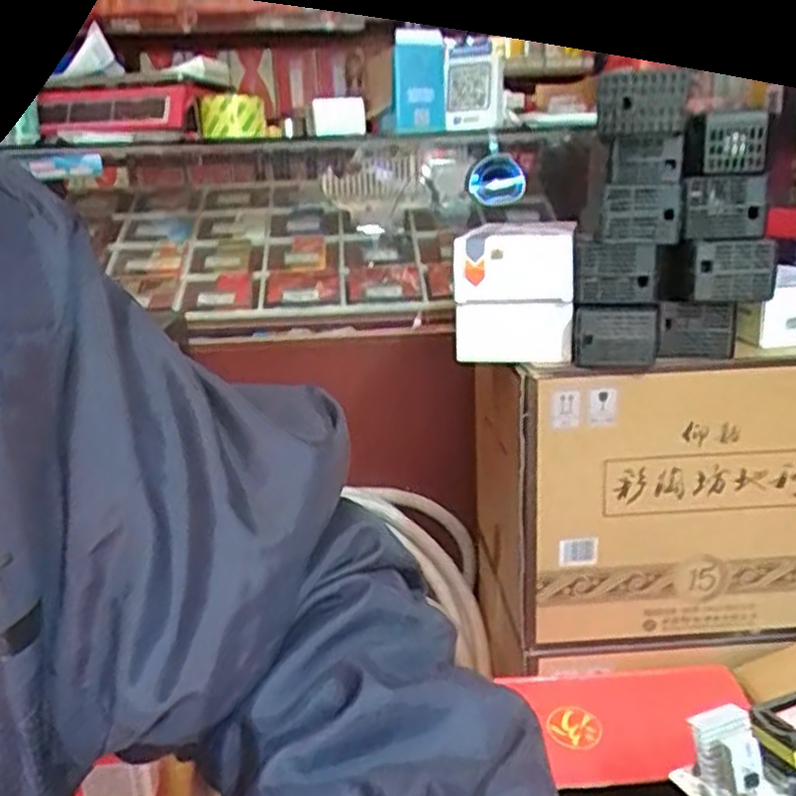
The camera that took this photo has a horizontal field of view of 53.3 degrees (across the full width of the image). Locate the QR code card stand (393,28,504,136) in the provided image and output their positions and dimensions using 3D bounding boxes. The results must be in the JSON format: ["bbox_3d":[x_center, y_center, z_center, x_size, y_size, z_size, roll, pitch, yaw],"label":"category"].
[{"bbox_3d":[0.070,-0.441,1.107,0.151,0.130,0.087,-1,16,4],"label":"QR code card stand"}]

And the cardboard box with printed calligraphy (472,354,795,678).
[{"bbox_3d":[0.302,0.103,0.952,0.413,0.338,0.242,-2,16,0],"label":"cardboard box with printed calligraphy"}]

